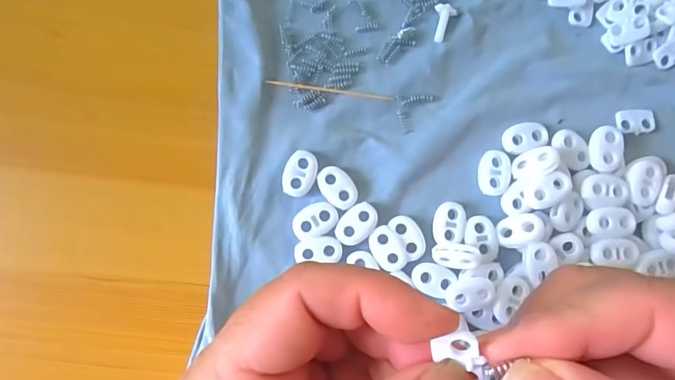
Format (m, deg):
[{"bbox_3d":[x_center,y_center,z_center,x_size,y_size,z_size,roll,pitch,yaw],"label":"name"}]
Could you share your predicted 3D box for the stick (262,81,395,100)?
[{"bbox_3d":[-0.003,-0.050,0.213,0.061,0.004,0.004,7,84,-2],"label":"stick"}]

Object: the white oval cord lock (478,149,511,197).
[{"bbox_3d":[0.078,-0.008,0.212,0.015,0.004,0.022,8,84,-2],"label":"white oval cord lock"}]

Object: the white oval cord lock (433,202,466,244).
[{"bbox_3d":[0.054,0.016,0.209,0.015,0.004,0.020,7,84,-2],"label":"white oval cord lock"}]

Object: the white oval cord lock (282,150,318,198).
[{"bbox_3d":[-0.018,-0.008,0.207,0.015,0.004,0.022,23,84,0],"label":"white oval cord lock"}]

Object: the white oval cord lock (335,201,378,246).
[{"bbox_3d":[0.009,0.016,0.205,0.015,0.004,0.022,43,84,2],"label":"white oval cord lock"}]

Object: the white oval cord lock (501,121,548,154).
[{"bbox_3d":[0.093,-0.026,0.214,0.021,0.004,0.014,-18,85,-4],"label":"white oval cord lock"}]

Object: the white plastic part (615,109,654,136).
[{"bbox_3d":[0.152,-0.035,0.220,0.019,0.004,0.013,-6,85,-3],"label":"white plastic part"}]

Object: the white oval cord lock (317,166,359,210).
[{"bbox_3d":[0.000,-0.001,0.206,0.015,0.004,0.022,-38,87,-5],"label":"white oval cord lock"}]

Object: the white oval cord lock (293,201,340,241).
[{"bbox_3d":[-0.010,0.015,0.205,0.022,0.004,0.015,-27,86,-5],"label":"white oval cord lock"}]

